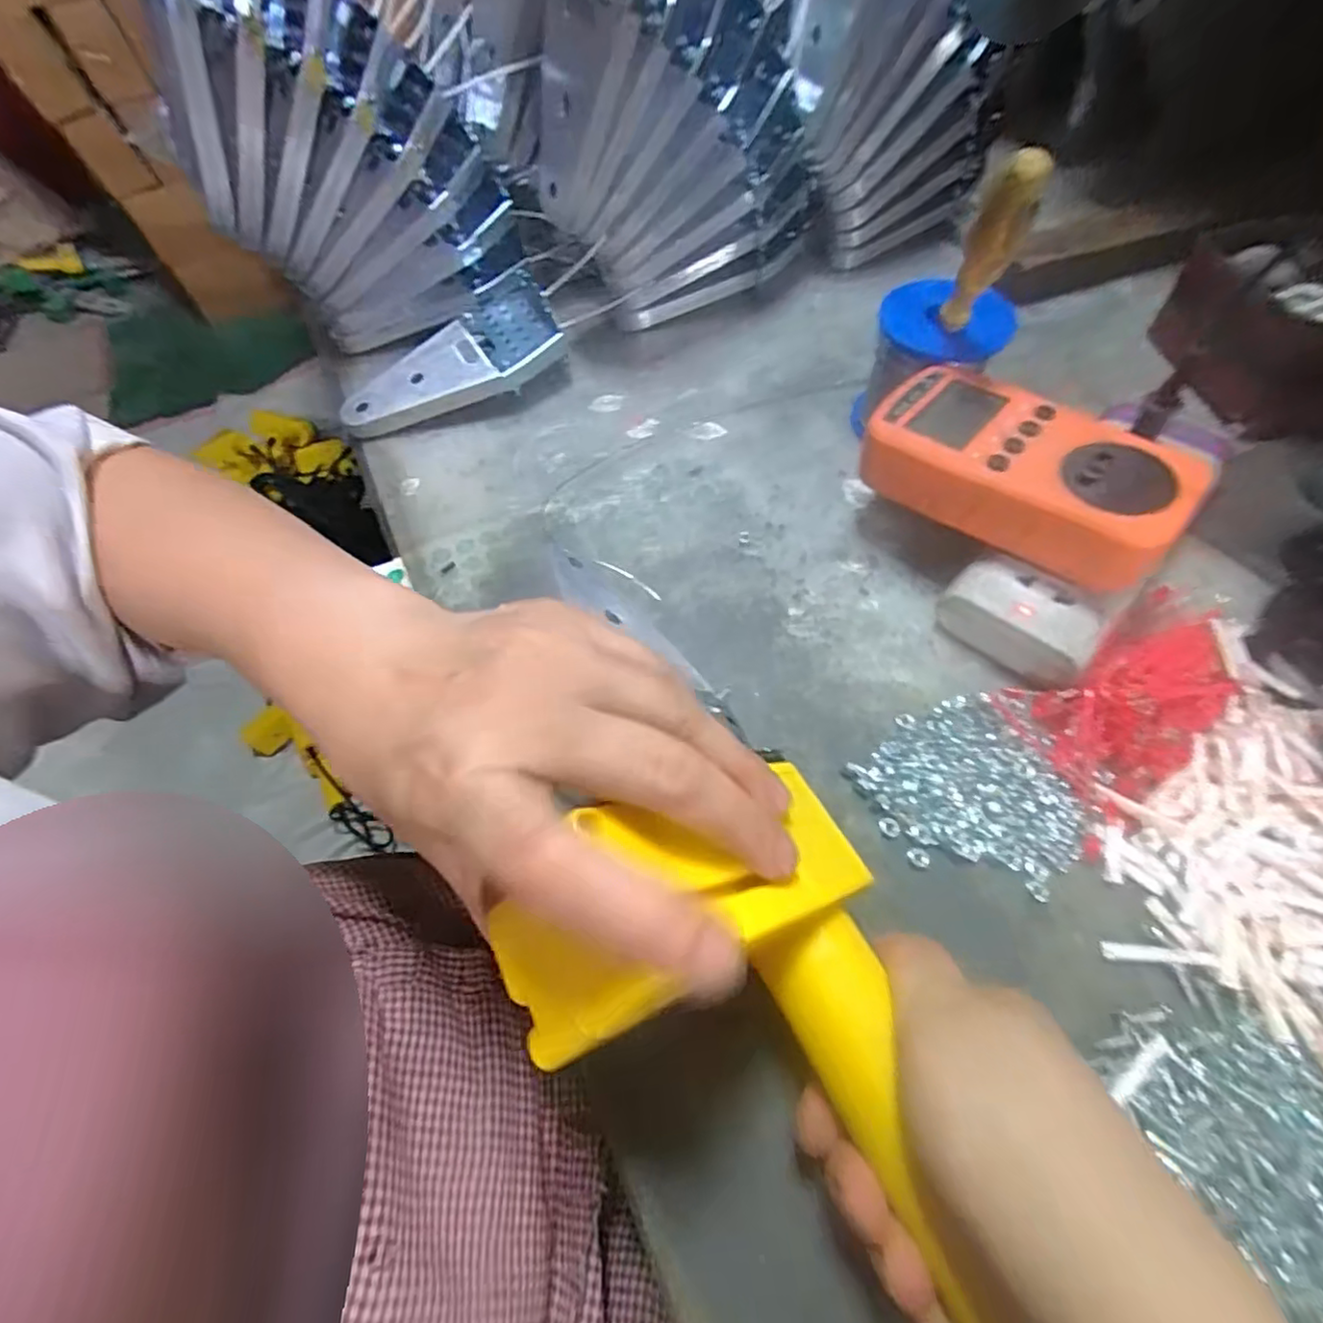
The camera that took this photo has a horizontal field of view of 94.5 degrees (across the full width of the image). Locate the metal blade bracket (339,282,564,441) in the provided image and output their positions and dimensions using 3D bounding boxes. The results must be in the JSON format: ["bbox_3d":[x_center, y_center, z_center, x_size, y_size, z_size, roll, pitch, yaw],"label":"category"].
[{"bbox_3d":[-0.130,-0.179,0.374,0.136,0.033,0.070,-29,62,-13],"label":"metal blade bracket"}]

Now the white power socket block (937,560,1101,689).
[{"bbox_3d":[0.158,-0.018,0.270,0.032,0.027,0.061,-41,66,-19],"label":"white power socket block"}]

